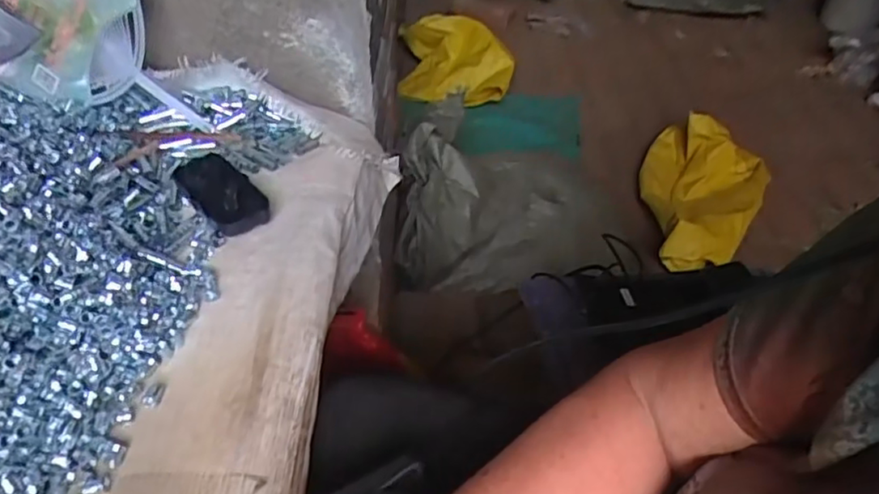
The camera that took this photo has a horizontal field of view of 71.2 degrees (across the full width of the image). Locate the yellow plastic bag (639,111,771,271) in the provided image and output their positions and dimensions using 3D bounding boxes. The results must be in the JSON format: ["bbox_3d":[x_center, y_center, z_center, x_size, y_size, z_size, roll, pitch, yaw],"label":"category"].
[{"bbox_3d":[0.632,-0.134,1.528,0.298,0.162,0.477,25,48,20],"label":"yellow plastic bag"}]

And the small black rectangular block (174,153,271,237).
[{"bbox_3d":[-0.204,-0.051,0.578,0.059,0.016,0.112,-28,53,-28],"label":"small black rectangular block"}]

